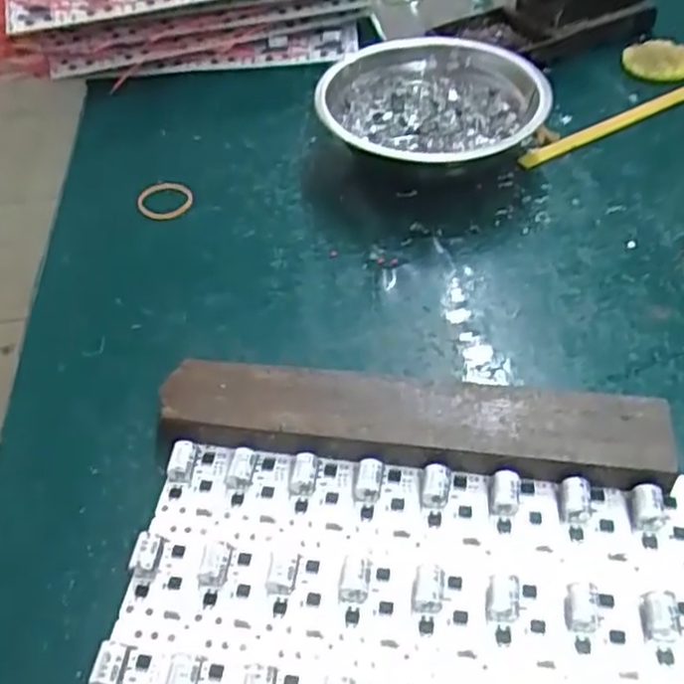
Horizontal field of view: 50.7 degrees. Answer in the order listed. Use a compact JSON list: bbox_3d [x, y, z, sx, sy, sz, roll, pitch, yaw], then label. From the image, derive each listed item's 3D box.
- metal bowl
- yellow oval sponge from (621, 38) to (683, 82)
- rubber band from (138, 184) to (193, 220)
[{"bbox_3d":[0.052,-0.129,0.411,0.118,0.044,0.118,-3,49,3],"label":"metal bowl"},{"bbox_3d":[0.199,-0.178,0.456,0.047,0.006,0.042,-32,53,-20],"label":"yellow oval sponge"},{"bbox_3d":[-0.099,-0.080,0.410,0.029,0.006,0.030,-3,49,3],"label":"rubber band"}]

